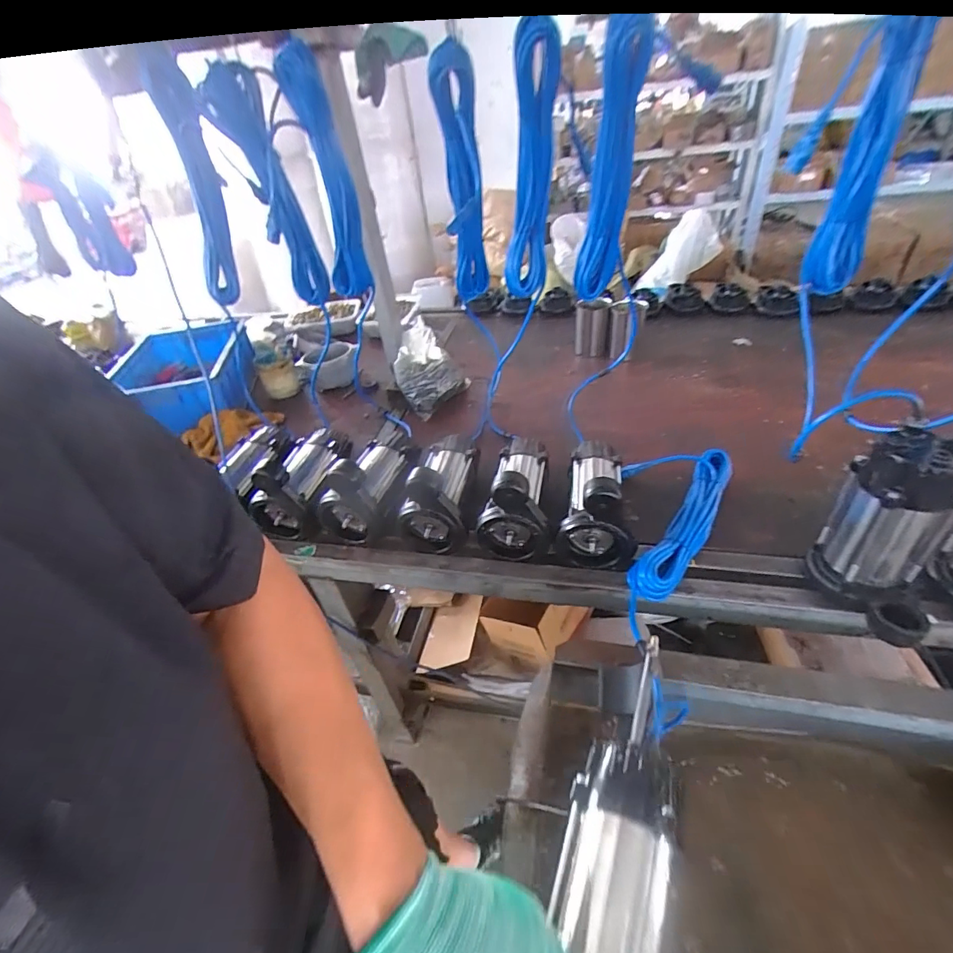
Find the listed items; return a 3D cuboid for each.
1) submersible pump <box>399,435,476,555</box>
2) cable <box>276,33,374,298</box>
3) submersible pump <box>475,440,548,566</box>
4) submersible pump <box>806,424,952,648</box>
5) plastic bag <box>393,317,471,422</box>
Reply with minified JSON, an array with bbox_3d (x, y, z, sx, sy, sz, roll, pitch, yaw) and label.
[{"bbox_3d":[-0.060,0.011,0.830,0.104,0.160,0.210,4,41,14],"label":"submersible pump"},{"bbox_3d":[-0.249,-0.471,0.807,0.071,0.443,0.103,-16,72,-9],"label":"cable"},{"bbox_3d":[0.074,0.008,0.802,0.114,0.161,0.225,3,41,12],"label":"submersible pump"},{"bbox_3d":[0.521,0.079,0.577,0.119,0.235,0.145,17,46,27],"label":"submersible pump"},{"bbox_3d":[-0.113,-0.269,1.128,0.171,0.165,0.146,-7,40,1],"label":"plastic bag"}]

